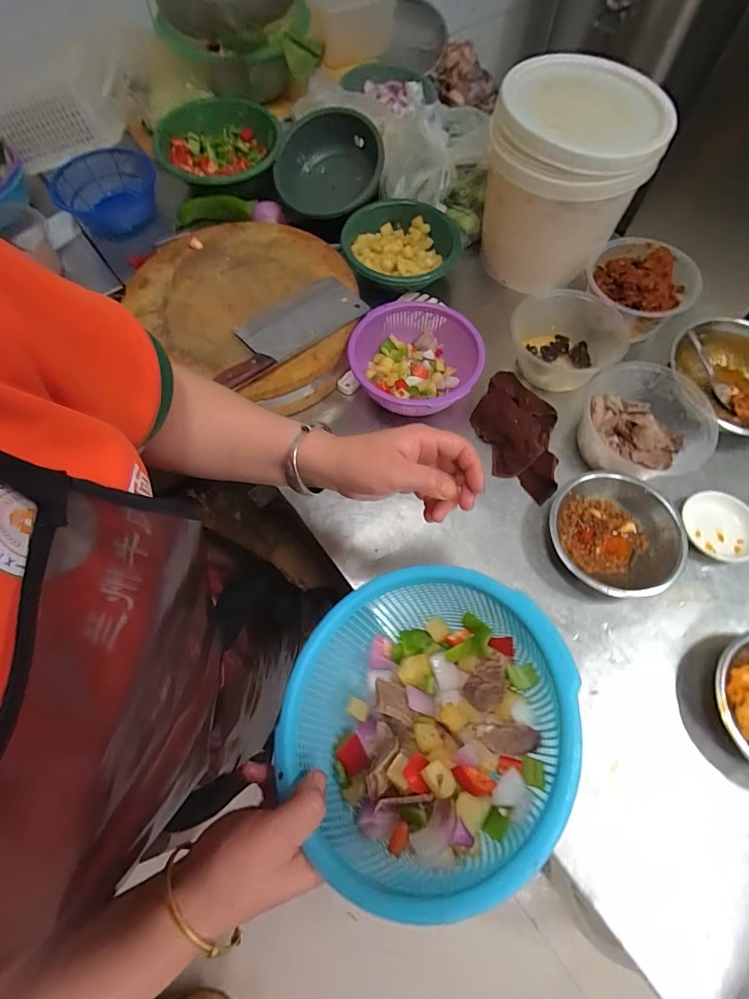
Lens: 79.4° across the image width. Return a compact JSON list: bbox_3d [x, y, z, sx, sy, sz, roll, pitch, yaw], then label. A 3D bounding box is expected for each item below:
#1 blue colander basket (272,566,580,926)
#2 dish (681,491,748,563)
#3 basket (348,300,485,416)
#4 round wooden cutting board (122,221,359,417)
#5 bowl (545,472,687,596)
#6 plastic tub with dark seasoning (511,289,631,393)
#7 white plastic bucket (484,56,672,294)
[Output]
[{"bbox_3d":[0.032,0.146,0.303,0.191,0.070,0.191,-14,50,17],"label":"blue colander basket"},{"bbox_3d":[0.464,0.036,0.603,0.083,0.019,0.094,0,66,1],"label":"dish"},{"bbox_3d":[0.063,-0.218,0.702,0.193,0.094,0.200,6,67,4],"label":"basket"},{"bbox_3d":[-0.195,-0.321,0.730,0.369,0.050,0.314,29,70,13],"label":"round wooden cutting board"},{"bbox_3d":[0.311,0.046,0.592,0.156,0.041,0.158,-1,66,1],"label":"bowl"},{"bbox_3d":[0.290,-0.249,0.707,0.162,0.083,0.148,-1,66,1],"label":"plastic tub with dark seasoning"},{"bbox_3d":[0.290,-0.493,0.722,0.216,0.244,0.201,-1,66,1],"label":"white plastic bucket"}]

